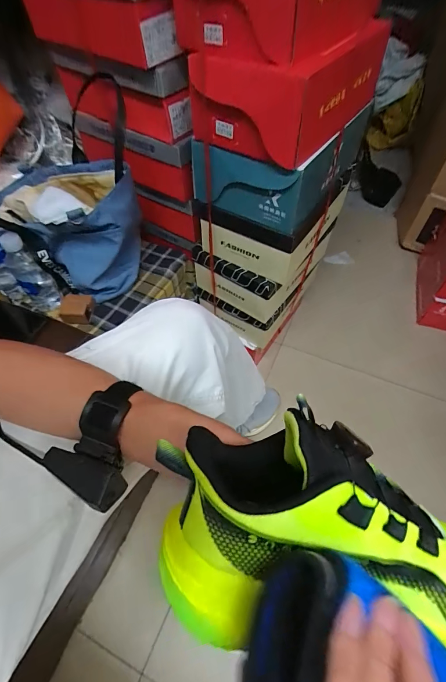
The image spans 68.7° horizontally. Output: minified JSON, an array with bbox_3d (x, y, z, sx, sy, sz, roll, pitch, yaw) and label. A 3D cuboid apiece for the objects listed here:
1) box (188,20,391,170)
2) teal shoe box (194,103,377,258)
[{"bbox_3d":[0.105,-0.405,0.515,0.181,0.119,0.293,31,60,20],"label":"box"},{"bbox_3d":[0.110,-0.335,0.628,0.212,0.145,0.272,31,60,20],"label":"teal shoe box"}]

